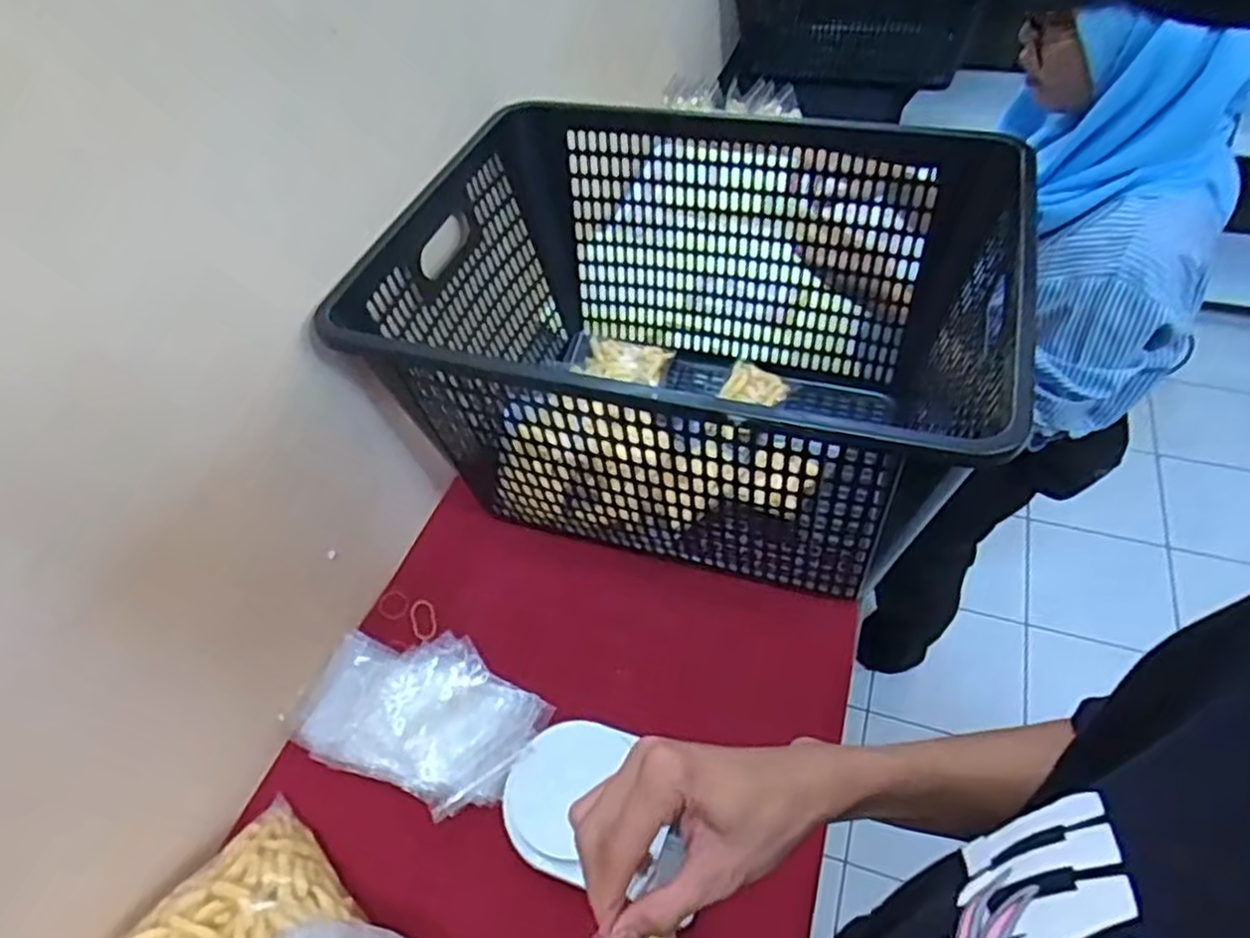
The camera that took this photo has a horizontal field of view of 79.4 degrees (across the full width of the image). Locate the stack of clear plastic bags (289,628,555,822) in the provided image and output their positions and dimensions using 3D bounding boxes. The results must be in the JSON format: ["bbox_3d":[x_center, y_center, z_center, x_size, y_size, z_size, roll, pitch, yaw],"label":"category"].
[{"bbox_3d":[-0.197,0.230,0.717,0.229,0.024,0.142,16,53,18],"label":"stack of clear plastic bags"}]

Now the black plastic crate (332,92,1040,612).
[{"bbox_3d":[0.062,-0.113,0.778,0.532,0.314,0.416,13,52,16],"label":"black plastic crate"}]

